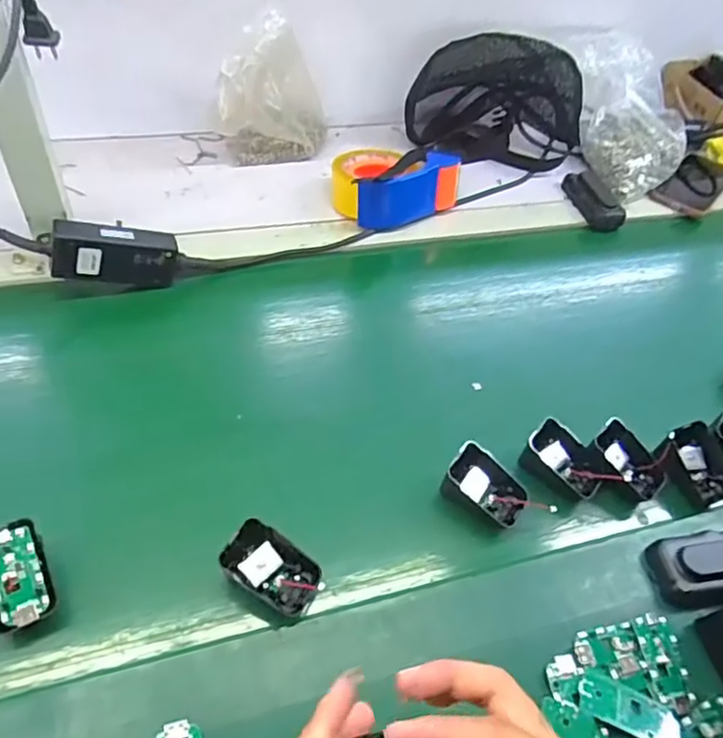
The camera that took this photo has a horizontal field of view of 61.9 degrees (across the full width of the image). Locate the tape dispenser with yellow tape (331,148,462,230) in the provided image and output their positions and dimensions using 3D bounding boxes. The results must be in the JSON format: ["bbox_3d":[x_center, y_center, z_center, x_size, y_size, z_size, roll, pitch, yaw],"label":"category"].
[{"bbox_3d":[0.038,-0.236,0.754,0.140,0.062,0.104,-14,50,-20],"label":"tape dispenser with yellow tape"}]

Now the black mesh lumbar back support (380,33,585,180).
[{"bbox_3d":[0.190,-0.381,0.845,0.246,0.151,0.151,-9,49,-16],"label":"black mesh lumbar back support"}]

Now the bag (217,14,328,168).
[{"bbox_3d":[-0.110,-0.345,0.769,0.138,0.162,0.077,-1,47,-8],"label":"bag"}]

